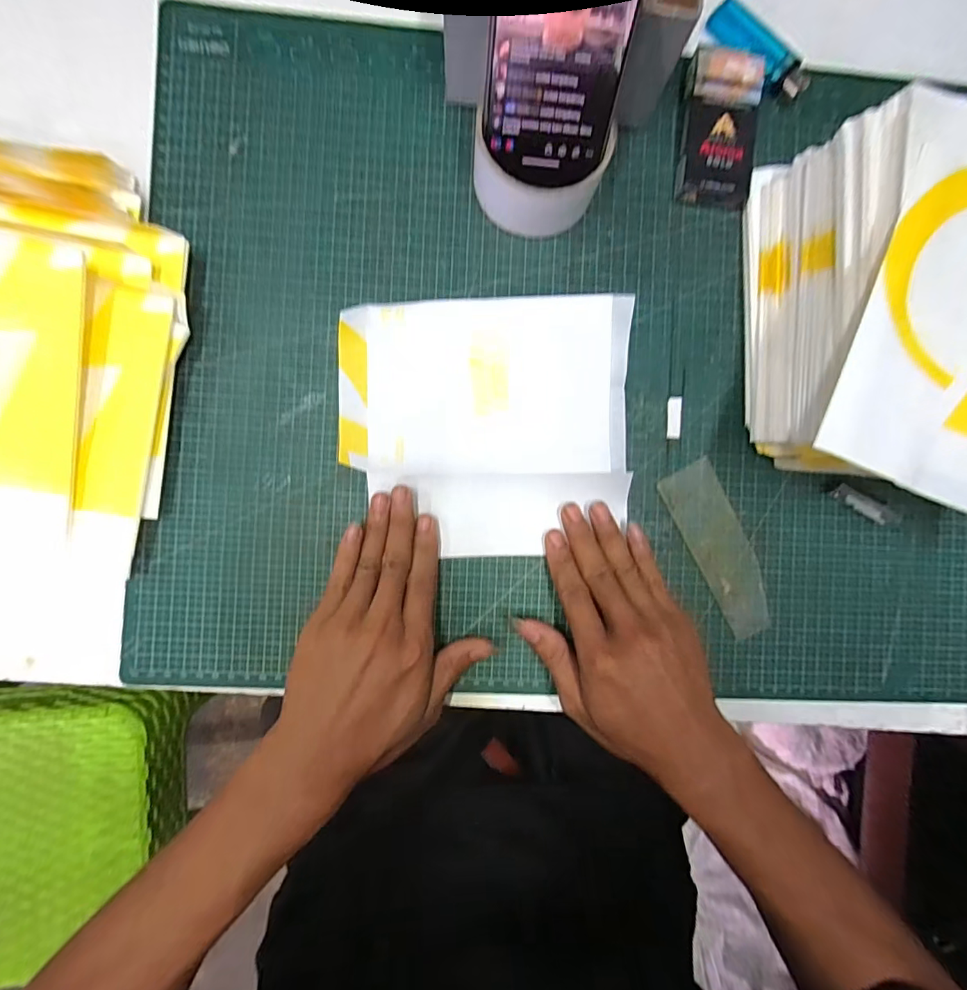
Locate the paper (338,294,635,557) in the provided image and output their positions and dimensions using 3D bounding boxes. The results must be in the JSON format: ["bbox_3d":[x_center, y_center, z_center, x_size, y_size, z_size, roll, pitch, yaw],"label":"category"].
[{"bbox_3d":[0.003,-0.044,0.322,0.189,0.026,0.164,0,88,-4],"label":"paper"}]

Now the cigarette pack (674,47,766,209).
[{"bbox_3d":[0.161,-0.250,0.336,0.048,0.022,0.098,5,88,-4],"label":"cigarette pack"}]

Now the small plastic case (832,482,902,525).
[{"bbox_3d":[0.266,0.008,0.342,0.052,0.005,0.013,27,87,-3],"label":"small plastic case"}]

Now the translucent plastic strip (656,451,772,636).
[{"bbox_3d":[0.166,0.038,0.341,0.042,0.004,0.122,-27,90,-4],"label":"translucent plastic strip"}]

